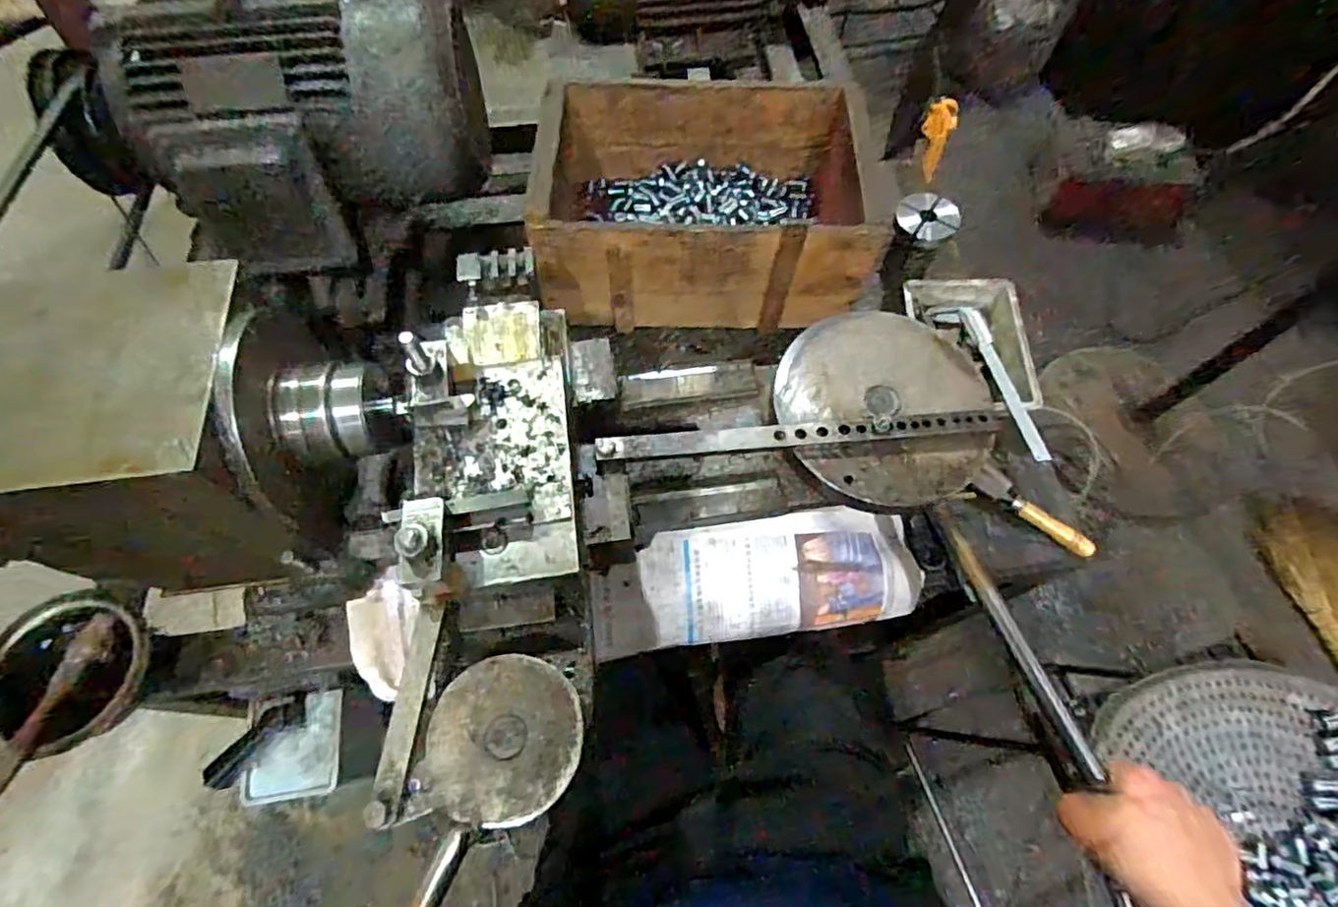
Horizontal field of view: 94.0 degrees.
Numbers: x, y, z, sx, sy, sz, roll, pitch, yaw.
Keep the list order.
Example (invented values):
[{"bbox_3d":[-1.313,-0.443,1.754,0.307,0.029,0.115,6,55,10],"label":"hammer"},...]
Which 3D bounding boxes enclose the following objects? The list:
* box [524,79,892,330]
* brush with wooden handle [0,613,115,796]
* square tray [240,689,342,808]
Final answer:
[{"bbox_3d":[0.042,-0.288,0.711,0.353,0.142,0.252,0,63,-1],"label":"box"},{"bbox_3d":[-0.505,0.206,0.510,0.031,0.014,0.147,8,56,2],"label":"brush with wooden handle"},{"bbox_3d":[-0.360,0.282,0.598,0.081,0.018,0.090,-7,63,-4],"label":"square tray"}]

